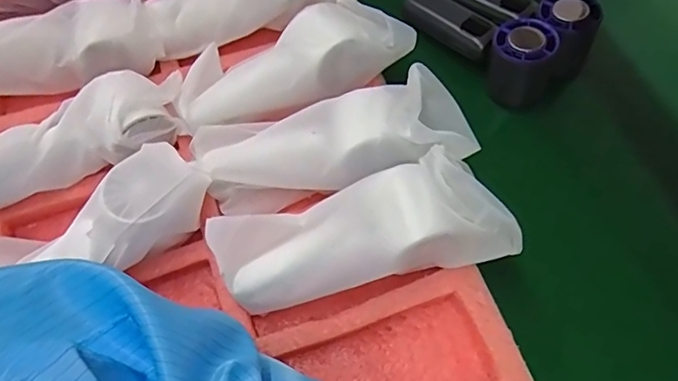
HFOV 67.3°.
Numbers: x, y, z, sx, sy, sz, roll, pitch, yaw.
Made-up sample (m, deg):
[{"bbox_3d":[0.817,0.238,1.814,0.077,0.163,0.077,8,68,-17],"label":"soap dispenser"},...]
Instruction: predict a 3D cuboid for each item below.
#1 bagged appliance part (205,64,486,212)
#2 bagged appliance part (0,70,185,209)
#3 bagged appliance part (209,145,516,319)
[{"bbox_3d":[-0.004,-0.034,0.374,0.196,0.063,0.078,-13,64,-6],"label":"bagged appliance part"},{"bbox_3d":[-0.205,-0.043,0.387,0.174,0.050,0.060,-23,66,-11],"label":"bagged appliance part"},{"bbox_3d":[0.016,0.030,0.344,0.192,0.049,0.068,-13,64,-6],"label":"bagged appliance part"}]

